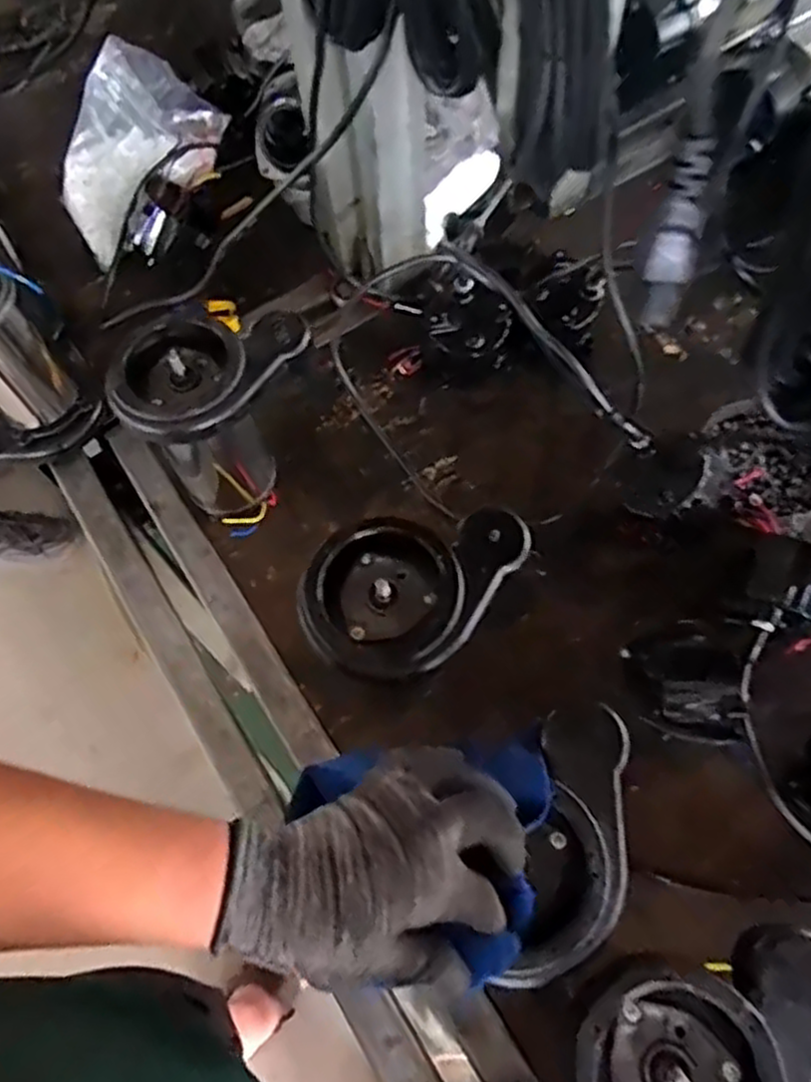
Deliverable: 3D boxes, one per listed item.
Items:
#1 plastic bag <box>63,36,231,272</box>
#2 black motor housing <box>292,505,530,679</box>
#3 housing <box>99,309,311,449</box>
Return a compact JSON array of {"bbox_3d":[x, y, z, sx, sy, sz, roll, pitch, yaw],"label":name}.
[{"bbox_3d":[-0.325,-0.465,0.887,0.122,0.157,0.228,36,71,18],"label":"plastic bag"},{"bbox_3d":[0.001,0.026,0.540,0.119,0.038,0.158,32,70,17],"label":"black motor housing"},{"bbox_3d":[-0.173,-0.148,0.638,0.123,0.046,0.161,38,72,19],"label":"housing"}]

